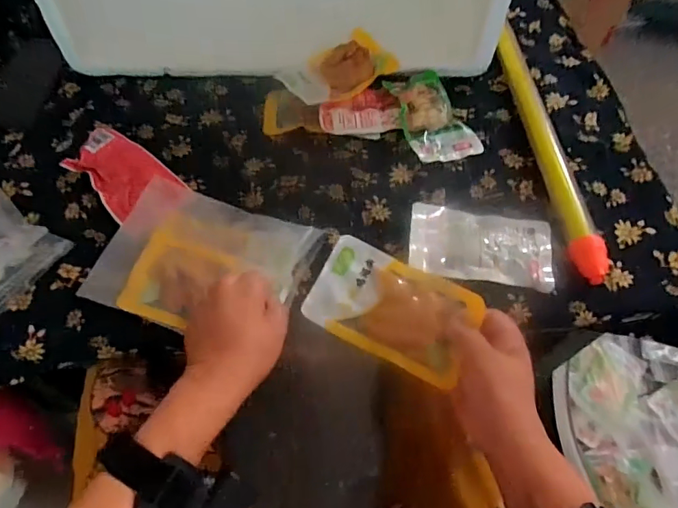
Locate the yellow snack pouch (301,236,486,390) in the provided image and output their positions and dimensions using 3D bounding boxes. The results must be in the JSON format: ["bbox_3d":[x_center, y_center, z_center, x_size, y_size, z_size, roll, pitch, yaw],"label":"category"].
[{"bbox_3d":[0.042,0.044,0.398,0.135,0.012,0.080,24,82,23],"label":"yellow snack pouch"}]

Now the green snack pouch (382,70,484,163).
[{"bbox_3d":[0.110,-0.165,0.561,0.076,0.021,0.129,-14,59,-10],"label":"green snack pouch"}]

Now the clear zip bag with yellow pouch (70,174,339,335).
[{"bbox_3d":[-0.123,0.007,0.441,0.187,0.019,0.134,18,59,10],"label":"clear zip bag with yellow pouch"}]

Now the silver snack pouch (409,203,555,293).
[{"bbox_3d":[0.139,-0.009,0.462,0.137,0.012,0.080,7,57,3],"label":"silver snack pouch"}]

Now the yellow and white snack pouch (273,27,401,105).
[{"bbox_3d":[0.000,-0.224,0.577,0.135,0.030,0.080,-30,63,-19],"label":"yellow and white snack pouch"}]

